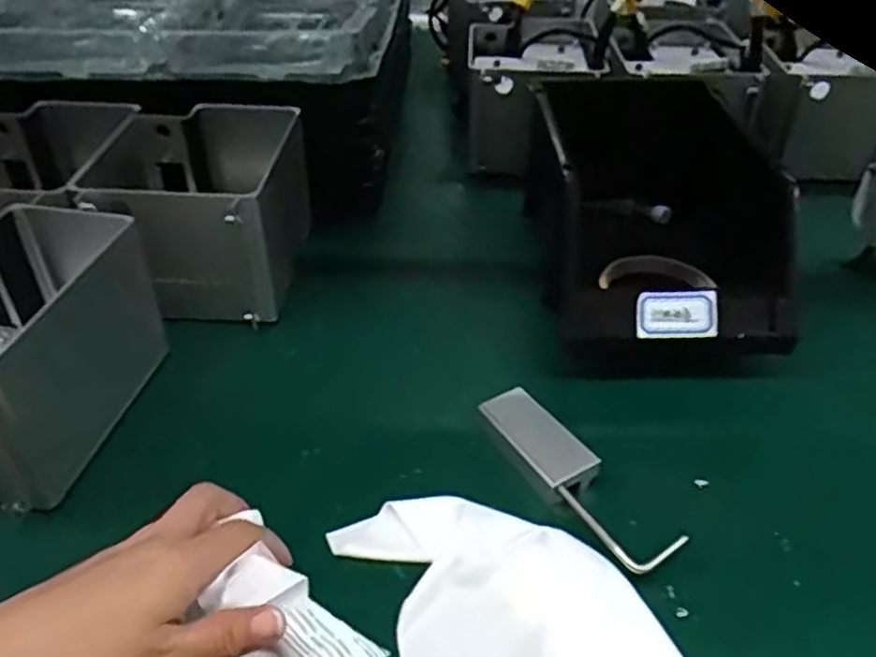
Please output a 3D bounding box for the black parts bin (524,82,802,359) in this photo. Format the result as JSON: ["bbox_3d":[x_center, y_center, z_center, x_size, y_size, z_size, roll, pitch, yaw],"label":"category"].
[{"bbox_3d":[0.160,-0.082,0.576,0.159,0.117,0.250,-1,39,-2],"label":"black parts bin"}]

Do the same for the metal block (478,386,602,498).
[{"bbox_3d":[0.061,0.071,0.465,0.034,0.025,0.079,-20,44,-24],"label":"metal block"}]

